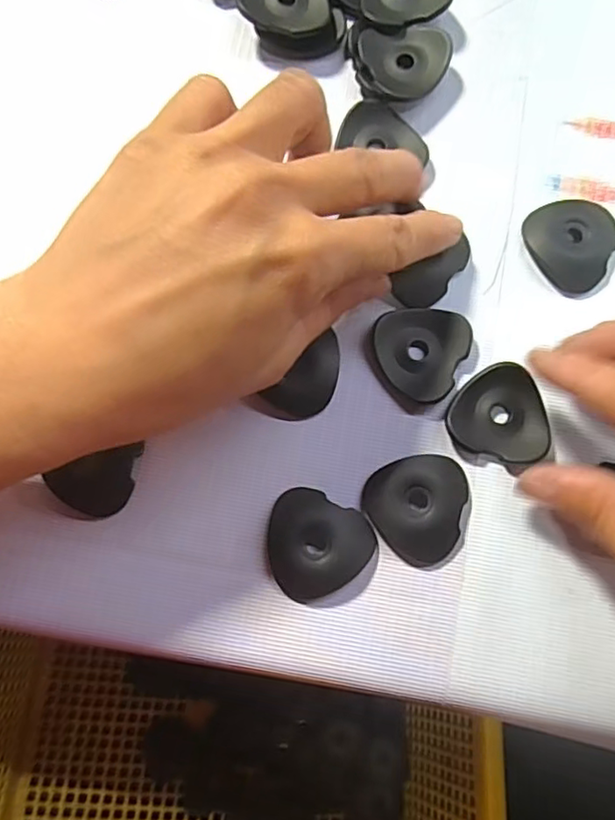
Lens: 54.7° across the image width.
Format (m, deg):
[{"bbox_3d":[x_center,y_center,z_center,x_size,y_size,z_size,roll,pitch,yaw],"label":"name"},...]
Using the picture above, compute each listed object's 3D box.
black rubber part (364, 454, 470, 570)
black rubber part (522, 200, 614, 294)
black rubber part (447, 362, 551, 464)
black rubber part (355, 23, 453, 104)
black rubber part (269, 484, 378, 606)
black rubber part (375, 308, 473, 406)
[{"bbox_3d":[0.040,0.033,0.203,0.034,0.006,0.036,0,80,-1],"label":"black rubber part"},{"bbox_3d":[0.101,-0.065,0.223,0.035,0.008,0.035,0,80,-1],"label":"black rubber part"},{"bbox_3d":[0.068,0.000,0.210,0.035,0.005,0.035,10,79,2],"label":"black rubber part"},{"bbox_3d":[0.036,-0.137,0.234,0.037,0.008,0.032,18,81,2],"label":"black rubber part"},{"bbox_3d":[0.003,0.047,0.200,0.035,0.006,0.034,0,80,-1],"label":"black rubber part"},{"bbox_3d":[0.040,-0.022,0.214,0.032,0.006,0.034,0,80,-1],"label":"black rubber part"}]

